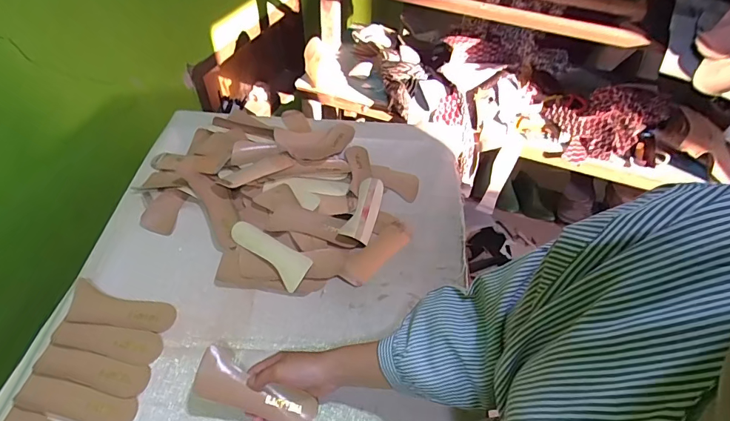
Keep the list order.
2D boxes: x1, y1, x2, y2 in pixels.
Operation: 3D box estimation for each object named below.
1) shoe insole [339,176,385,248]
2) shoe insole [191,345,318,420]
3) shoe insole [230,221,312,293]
[{"bbox_3d":[0.002,-0.008,0.737,0.050,0.025,0.152,12,49,10],"label":"shoe insole"},{"bbox_3d":[-0.129,0.218,0.505,0.149,0.025,0.051,28,51,-6],"label":"shoe insole"},{"bbox_3d":[-0.150,0.062,0.672,0.151,0.006,0.054,33,55,25],"label":"shoe insole"}]

